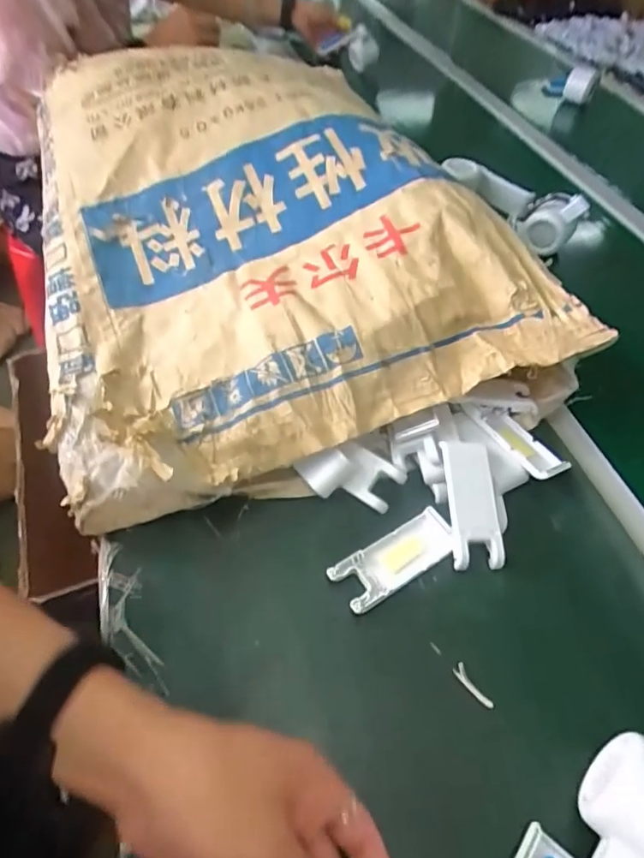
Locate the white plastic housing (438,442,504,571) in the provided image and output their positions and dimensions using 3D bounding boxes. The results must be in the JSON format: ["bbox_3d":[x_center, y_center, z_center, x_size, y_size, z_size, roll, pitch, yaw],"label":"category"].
[{"bbox_3d":[0.119,0.058,0.422,0.038,0.016,0.100,-1,68,-6],"label":"white plastic housing"}]

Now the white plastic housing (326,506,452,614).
[{"bbox_3d":[0.056,0.098,0.404,0.102,0.009,0.038,-27,58,-24],"label":"white plastic housing"}]

